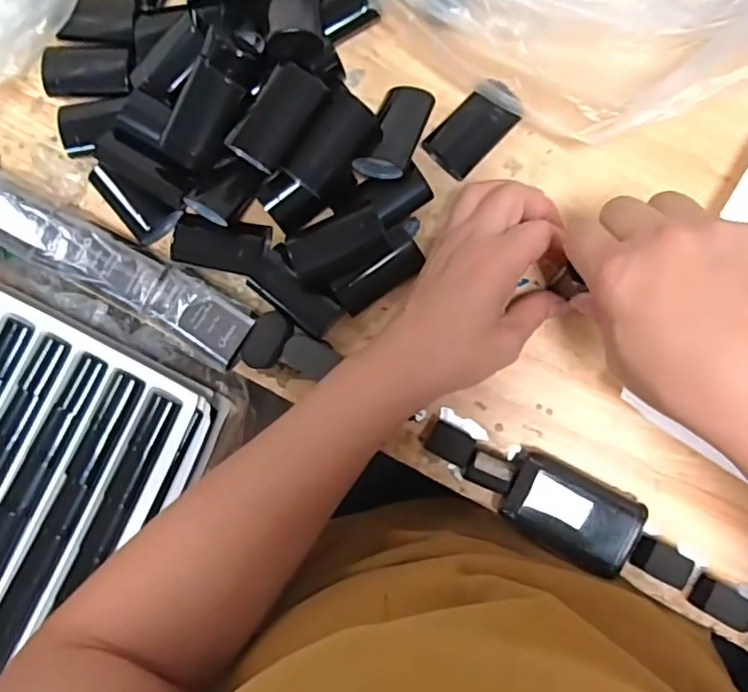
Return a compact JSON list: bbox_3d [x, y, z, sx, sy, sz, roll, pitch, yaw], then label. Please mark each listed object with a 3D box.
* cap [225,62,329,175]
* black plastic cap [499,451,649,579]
[{"bbox_3d":[-0.054,-0.130,0.336,0.032,0.024,0.062,32,90,6],"label":"cap"},{"bbox_3d":[0.114,0.098,0.345,0.075,0.024,0.047,26,89,6],"label":"black plastic cap"}]

